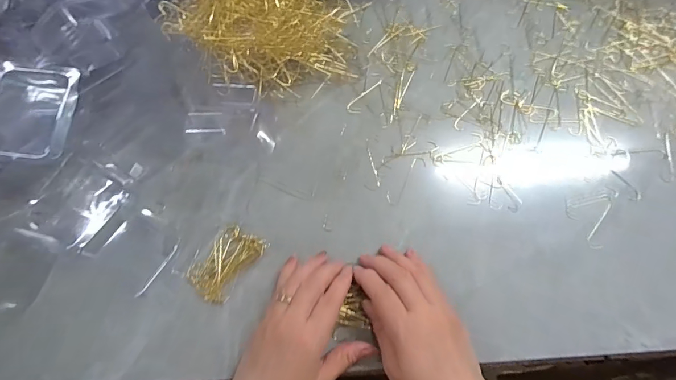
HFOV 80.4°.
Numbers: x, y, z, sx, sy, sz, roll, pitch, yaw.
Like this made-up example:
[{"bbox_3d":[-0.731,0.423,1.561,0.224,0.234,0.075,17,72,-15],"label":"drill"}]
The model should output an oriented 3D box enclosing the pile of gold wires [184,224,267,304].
[{"bbox_3d":[-0.106,0.068,0.377,0.045,0.006,0.070,34,70,12],"label":"pile of gold wires"}]

